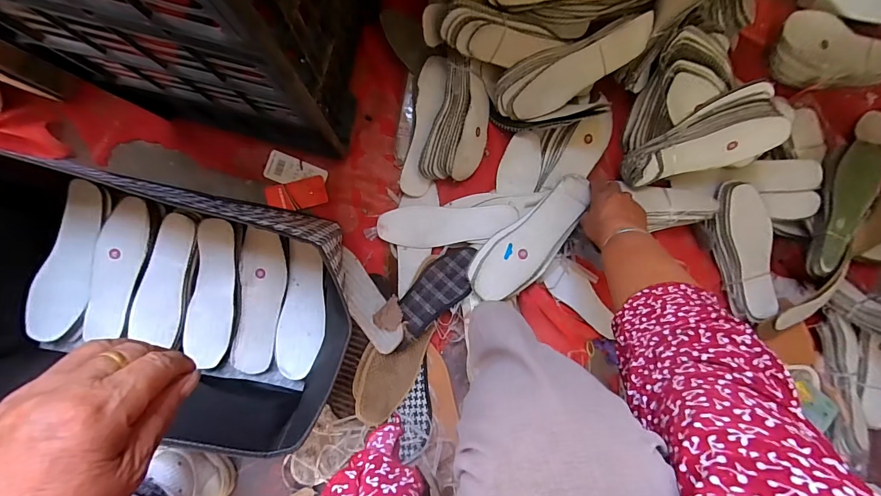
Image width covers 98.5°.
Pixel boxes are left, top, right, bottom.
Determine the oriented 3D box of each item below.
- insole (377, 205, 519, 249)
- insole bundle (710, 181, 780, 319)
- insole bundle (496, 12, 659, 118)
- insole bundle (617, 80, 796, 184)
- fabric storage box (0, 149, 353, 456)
[{"bbox_3d":[0.012,-0.035,0.604,0.214,0.011,0.062,-4,96,-4],"label":"insole"},{"bbox_3d":[0.521,0.004,0.650,0.073,0.046,0.232,-16,94,-5],"label":"insole bundle"},{"bbox_3d":[0.204,-0.273,0.585,0.248,0.061,0.087,-24,94,11],"label":"insole bundle"},{"bbox_3d":[0.419,-0.170,0.622,0.245,0.082,0.113,-20,94,7],"label":"insole bundle"},{"bbox_3d":[-0.371,0.059,0.493,0.442,0.176,0.272,12,91,-6],"label":"fabric storage box"}]

